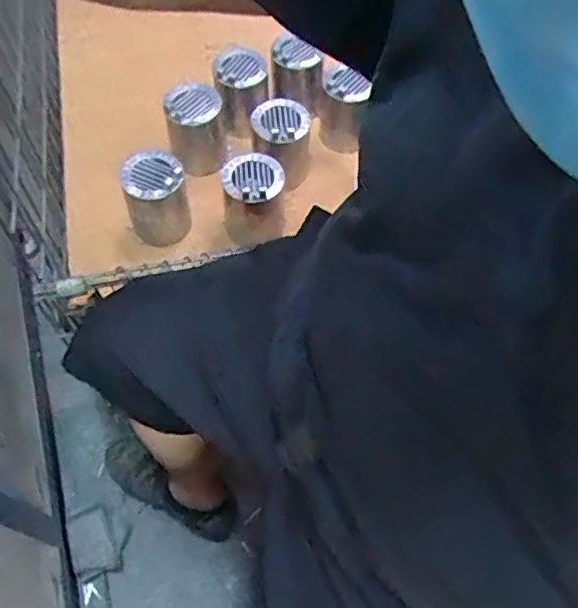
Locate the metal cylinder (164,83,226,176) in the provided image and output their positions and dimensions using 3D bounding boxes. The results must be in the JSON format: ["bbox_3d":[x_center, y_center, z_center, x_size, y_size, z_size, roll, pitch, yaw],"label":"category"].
[{"bbox_3d":[-0.143,-0.274,0.945,0.083,0.124,0.091,-9,61,-6],"label":"metal cylinder"}]

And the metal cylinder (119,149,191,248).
[{"bbox_3d":[-0.194,-0.155,0.903,0.083,0.131,0.078,1,61,-1],"label":"metal cylinder"}]

